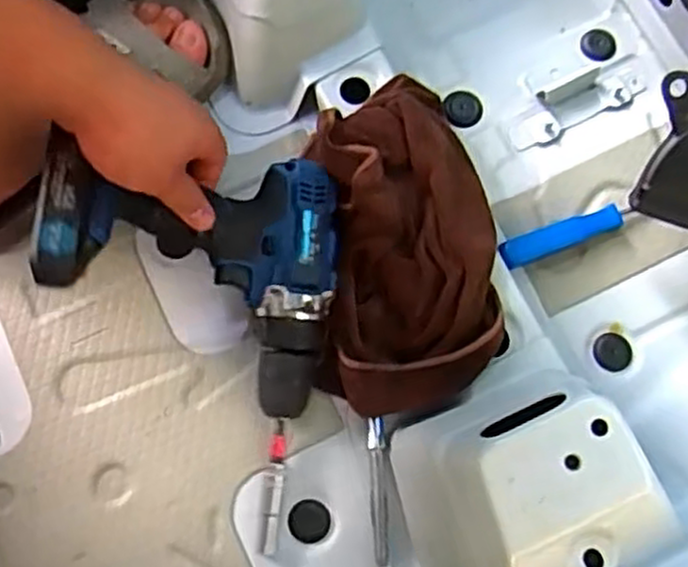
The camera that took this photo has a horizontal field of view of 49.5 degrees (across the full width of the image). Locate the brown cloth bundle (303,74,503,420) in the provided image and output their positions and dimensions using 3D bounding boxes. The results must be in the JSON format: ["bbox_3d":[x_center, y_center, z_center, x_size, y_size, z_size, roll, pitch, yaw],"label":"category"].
[{"bbox_3d":[0.044,-0.030,0.562,0.125,0.070,0.247,-3,77,-2],"label":"brown cloth bundle"}]

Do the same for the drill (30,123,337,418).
[{"bbox_3d":[-0.105,-0.012,0.522,0.203,0.089,0.177,13,87,-12],"label":"drill"}]

